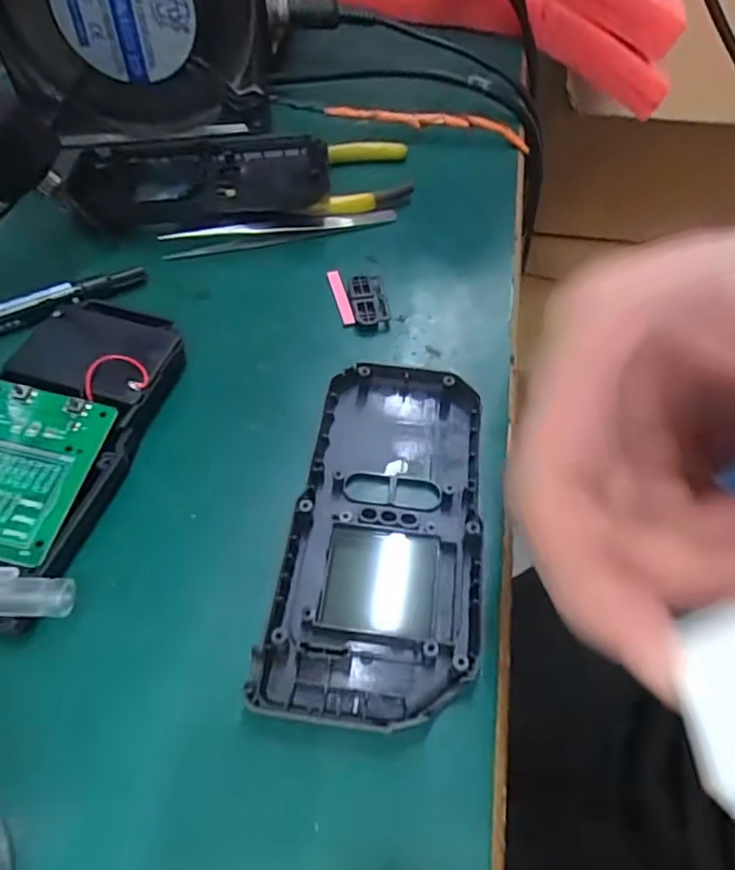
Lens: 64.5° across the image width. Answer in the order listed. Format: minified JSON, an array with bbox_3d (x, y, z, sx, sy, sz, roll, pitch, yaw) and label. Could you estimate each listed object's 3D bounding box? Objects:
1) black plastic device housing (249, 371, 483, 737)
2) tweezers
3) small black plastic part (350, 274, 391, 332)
[{"bbox_3d":[0.007,0.027,0.183,0.056,0.012,0.117,9,55,4],"label":"black plastic device housing"},{"bbox_3d":[-0.037,-0.093,0.262,0.106,0.009,0.010,-15,57,-13],"label":"tweezers"},{"bbox_3d":[0.001,-0.055,0.242,0.015,0.005,0.029,-7,55,-7],"label":"small black plastic part"}]

